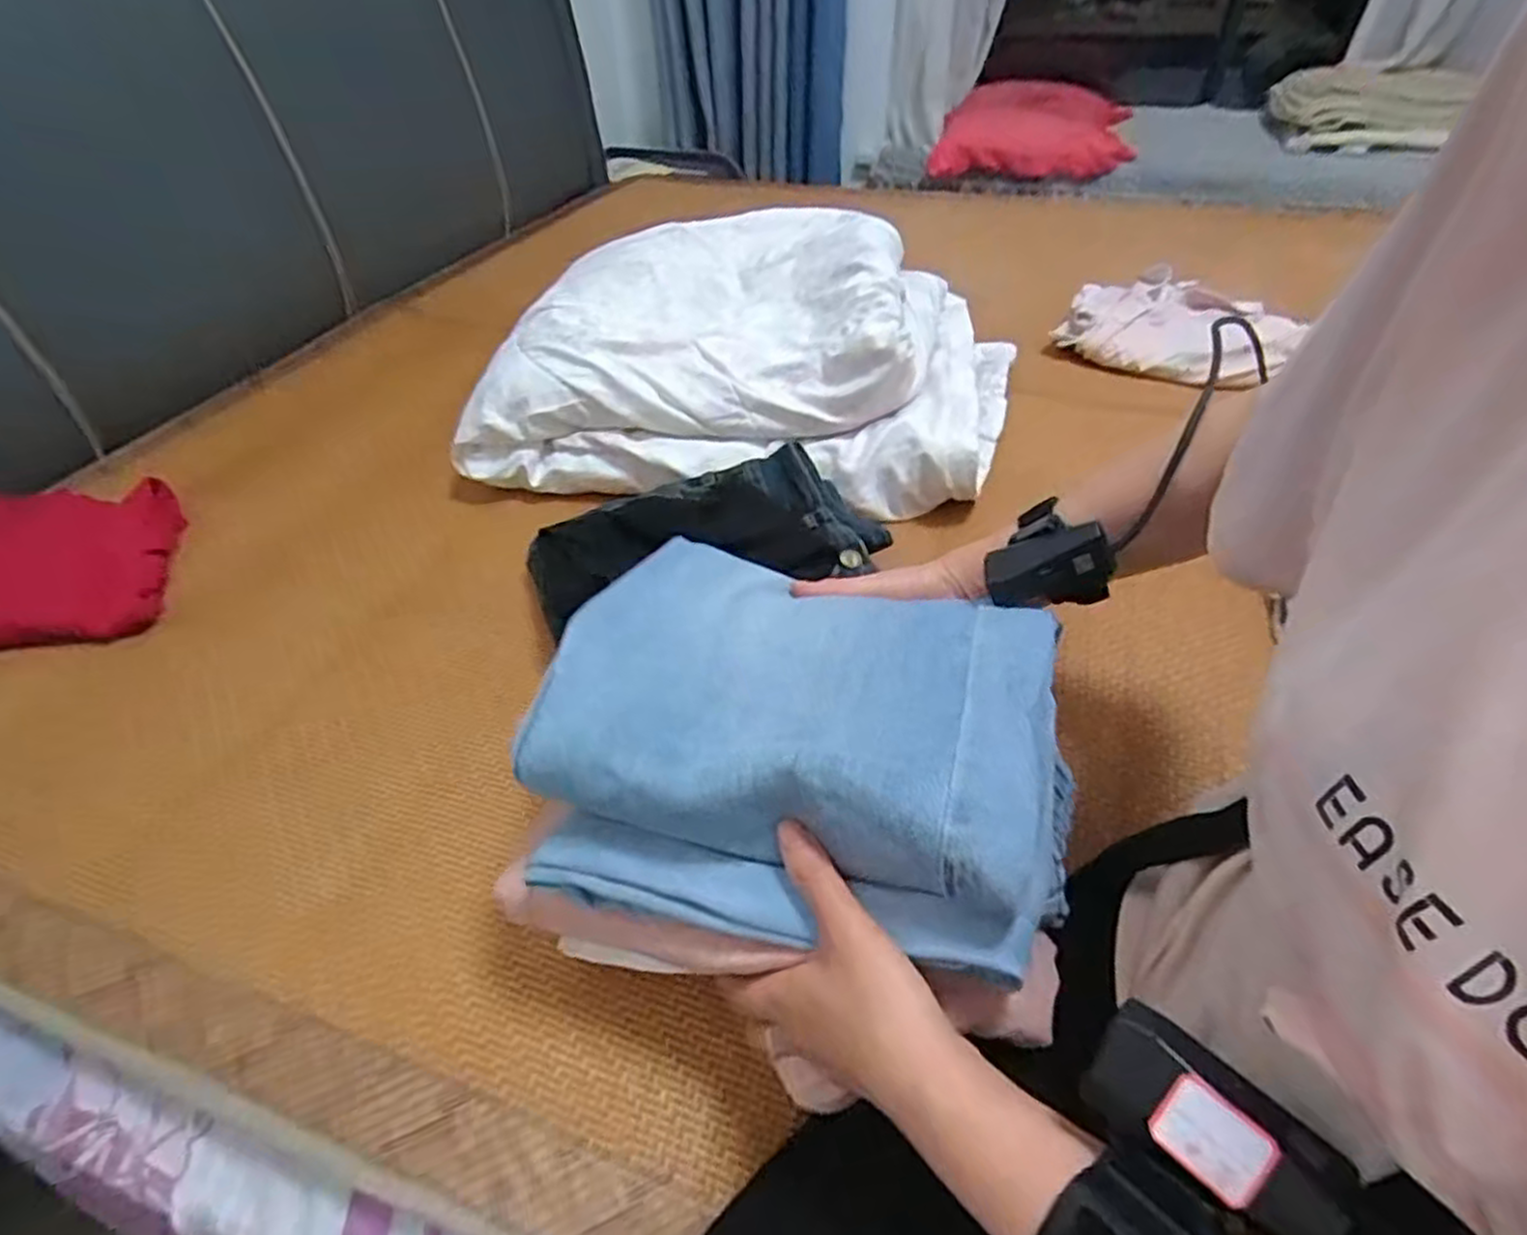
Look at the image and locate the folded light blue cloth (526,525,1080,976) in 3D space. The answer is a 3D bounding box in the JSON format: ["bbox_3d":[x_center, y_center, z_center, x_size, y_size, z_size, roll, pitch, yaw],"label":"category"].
[{"bbox_3d":[0.018,0.041,0.396,0.250,0.076,0.221,12,44,10],"label":"folded light blue cloth"}]

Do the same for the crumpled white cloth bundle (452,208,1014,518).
[{"bbox_3d":[-0.002,-0.286,0.801,0.498,0.156,0.387,10,44,12],"label":"crumpled white cloth bundle"}]

